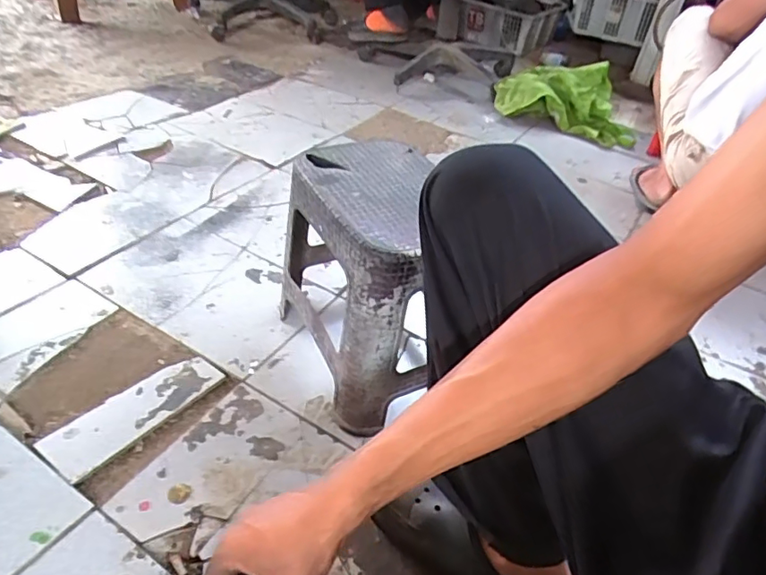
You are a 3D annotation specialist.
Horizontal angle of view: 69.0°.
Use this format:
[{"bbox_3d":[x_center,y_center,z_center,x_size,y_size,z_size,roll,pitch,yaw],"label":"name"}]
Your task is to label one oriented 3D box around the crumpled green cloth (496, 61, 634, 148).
[{"bbox_3d":[0.585,-0.593,1.727,0.434,0.067,0.272,27,76,6],"label":"crumpled green cloth"}]

